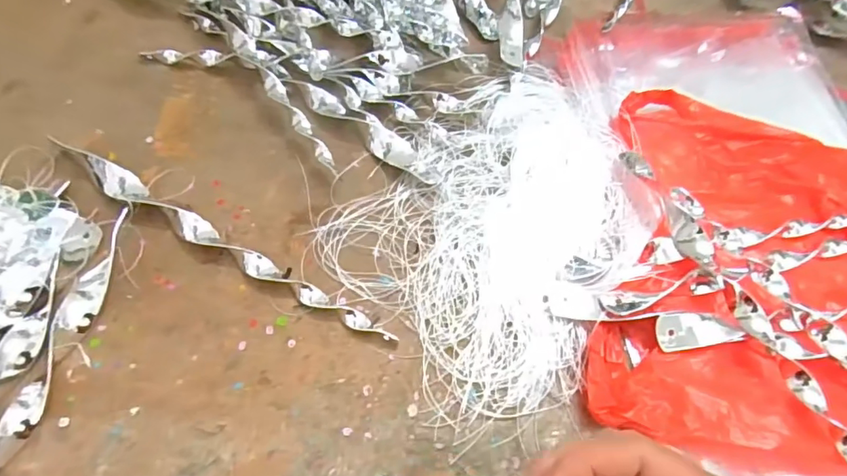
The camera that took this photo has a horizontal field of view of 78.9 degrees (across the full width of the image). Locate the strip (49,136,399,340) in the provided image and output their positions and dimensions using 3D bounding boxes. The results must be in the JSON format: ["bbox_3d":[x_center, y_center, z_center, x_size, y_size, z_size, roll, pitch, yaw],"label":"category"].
[{"bbox_3d":[-0.148,0.000,0.362,0.278,0.017,0.022,29,62,12],"label":"strip"}]

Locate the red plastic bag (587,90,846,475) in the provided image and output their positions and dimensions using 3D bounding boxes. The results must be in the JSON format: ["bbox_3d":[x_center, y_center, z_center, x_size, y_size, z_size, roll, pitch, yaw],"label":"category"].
[{"bbox_3d":[0.268,0.024,0.380,0.276,0.033,0.281,11,60,2],"label":"red plastic bag"}]

